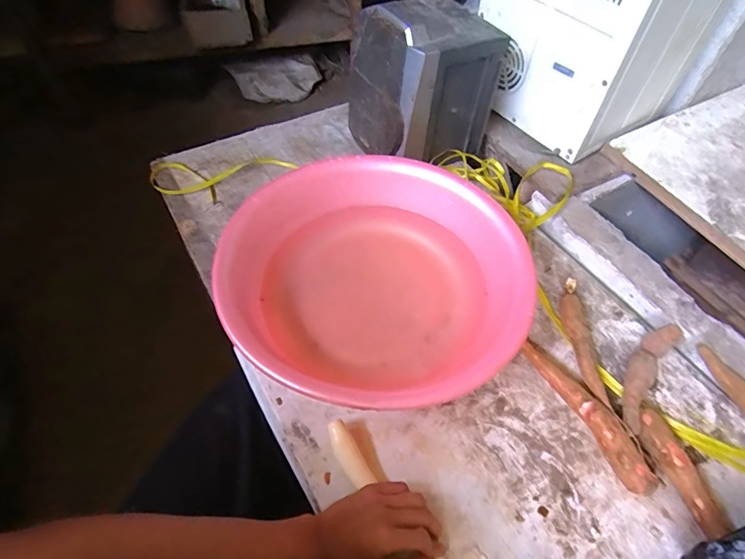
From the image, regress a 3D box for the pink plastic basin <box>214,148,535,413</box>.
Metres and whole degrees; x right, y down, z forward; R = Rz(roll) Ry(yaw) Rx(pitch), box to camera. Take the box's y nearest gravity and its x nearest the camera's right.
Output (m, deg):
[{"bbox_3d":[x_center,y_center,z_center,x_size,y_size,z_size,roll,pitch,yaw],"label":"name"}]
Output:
[{"bbox_3d":[0.010,-0.013,0.636,0.406,0.114,0.382,0,55,-1],"label":"pink plastic basin"}]

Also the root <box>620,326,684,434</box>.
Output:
[{"bbox_3d":[0.376,0.131,0.611,0.039,0.027,0.187,34,61,20],"label":"root"}]

